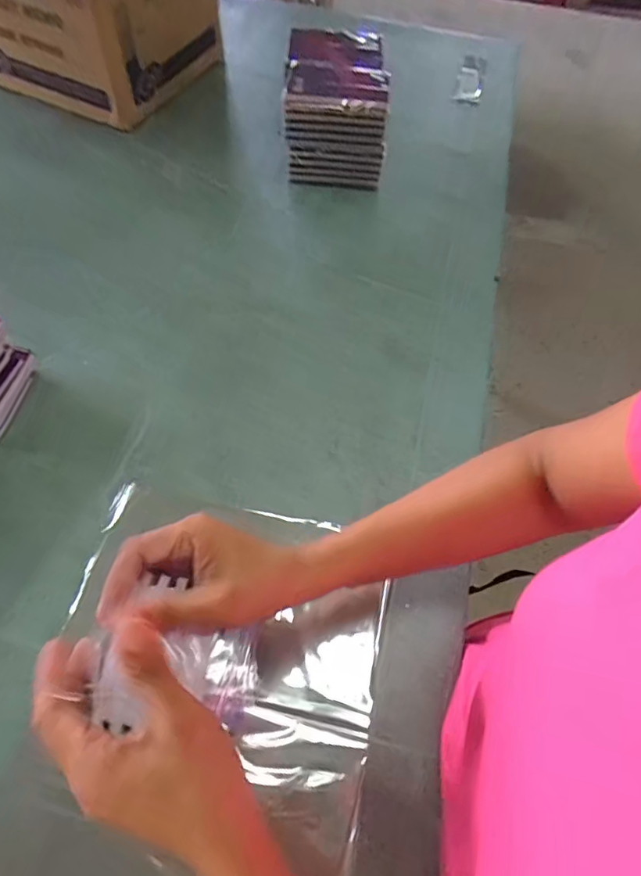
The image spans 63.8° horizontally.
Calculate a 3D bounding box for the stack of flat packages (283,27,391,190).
[{"bbox_3d":[0.021,-0.448,0.695,0.129,0.099,0.183,4,59,0],"label":"stack of flat packages"}]

